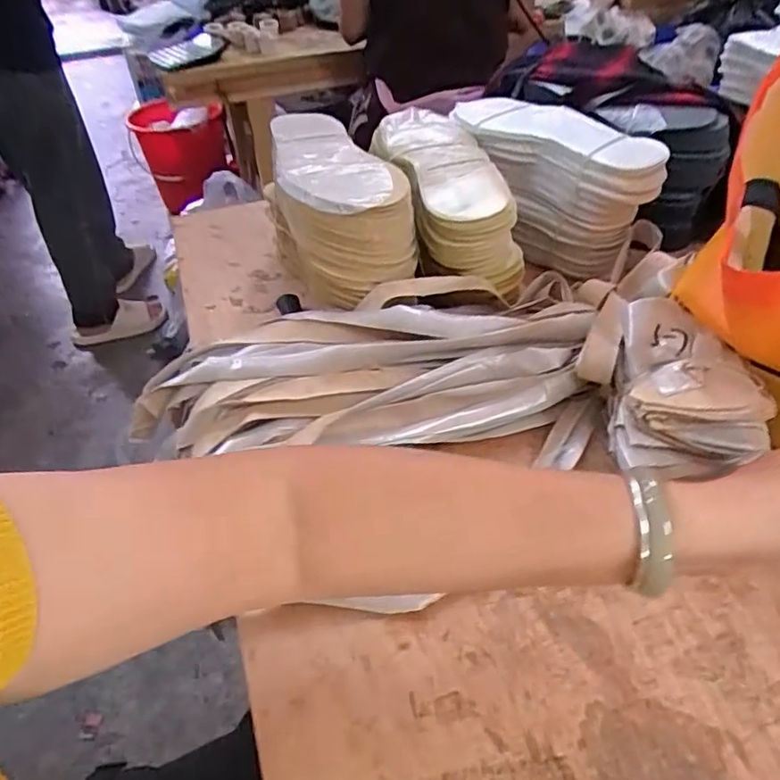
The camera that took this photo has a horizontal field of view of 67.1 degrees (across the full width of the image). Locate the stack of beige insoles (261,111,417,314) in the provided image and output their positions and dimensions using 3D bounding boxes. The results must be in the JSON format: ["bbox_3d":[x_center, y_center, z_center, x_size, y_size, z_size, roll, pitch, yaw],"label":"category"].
[{"bbox_3d":[-0.055,-0.196,0.598,0.109,0.096,0.246,-12,45,-10],"label":"stack of beige insoles"}]

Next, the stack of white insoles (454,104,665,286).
[{"bbox_3d":[0.174,-0.229,0.674,0.110,0.131,0.242,-26,49,-22],"label":"stack of white insoles"}]

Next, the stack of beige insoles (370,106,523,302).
[{"bbox_3d":[0.059,-0.195,0.611,0.110,0.093,0.217,-9,45,-7],"label":"stack of beige insoles"}]

